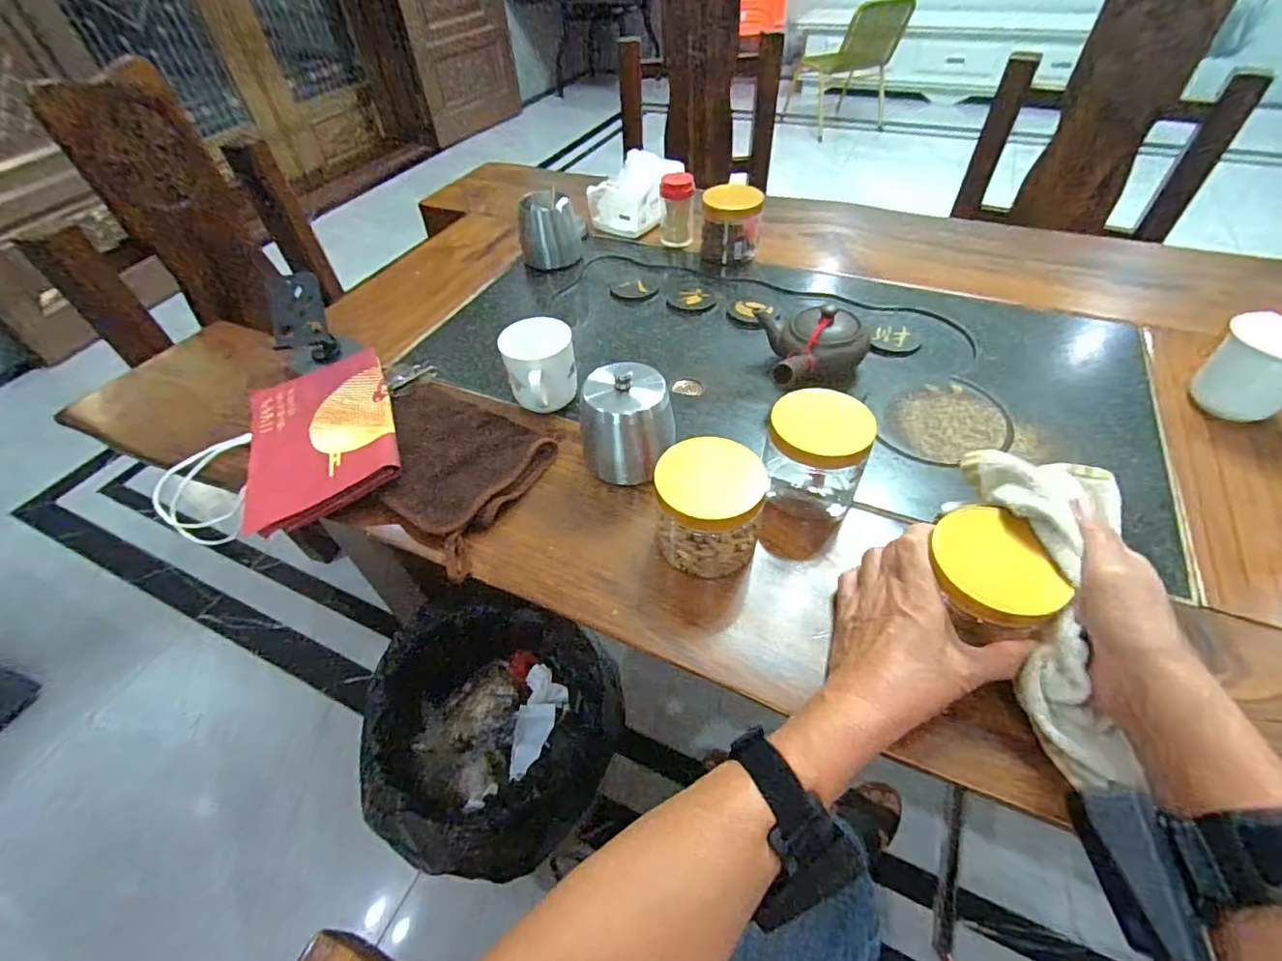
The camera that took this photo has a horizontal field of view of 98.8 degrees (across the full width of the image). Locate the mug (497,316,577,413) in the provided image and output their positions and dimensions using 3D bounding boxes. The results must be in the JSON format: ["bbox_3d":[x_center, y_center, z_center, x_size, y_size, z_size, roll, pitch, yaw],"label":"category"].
[{"bbox_3d":[-0.104,-0.117,0.572,0.075,0.076,0.077,-14,49,-8],"label":"mug"}]

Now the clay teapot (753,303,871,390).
[{"bbox_3d":[0.191,-0.140,0.600,0.113,0.067,0.125,-4,49,1],"label":"clay teapot"}]

